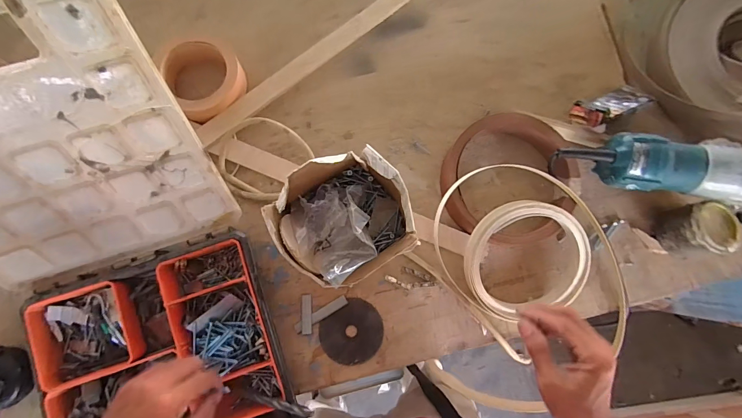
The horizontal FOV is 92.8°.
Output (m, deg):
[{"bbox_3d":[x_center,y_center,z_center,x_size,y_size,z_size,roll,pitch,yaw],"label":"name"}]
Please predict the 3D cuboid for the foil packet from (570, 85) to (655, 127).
[{"bbox_3d":[0.363,-0.156,0.534,0.116,0.052,0.053,-24,85,-5],"label":"foil packet"}]

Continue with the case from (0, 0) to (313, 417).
[{"bbox_3d":[-0.277,0.103,0.354,0.286,0.256,0.479,-19,85,-4],"label":"case"}]

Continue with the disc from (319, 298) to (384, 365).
[{"bbox_3d":[-0.025,0.177,0.502,0.088,0.004,0.079,-40,87,-6],"label":"disc"}]

